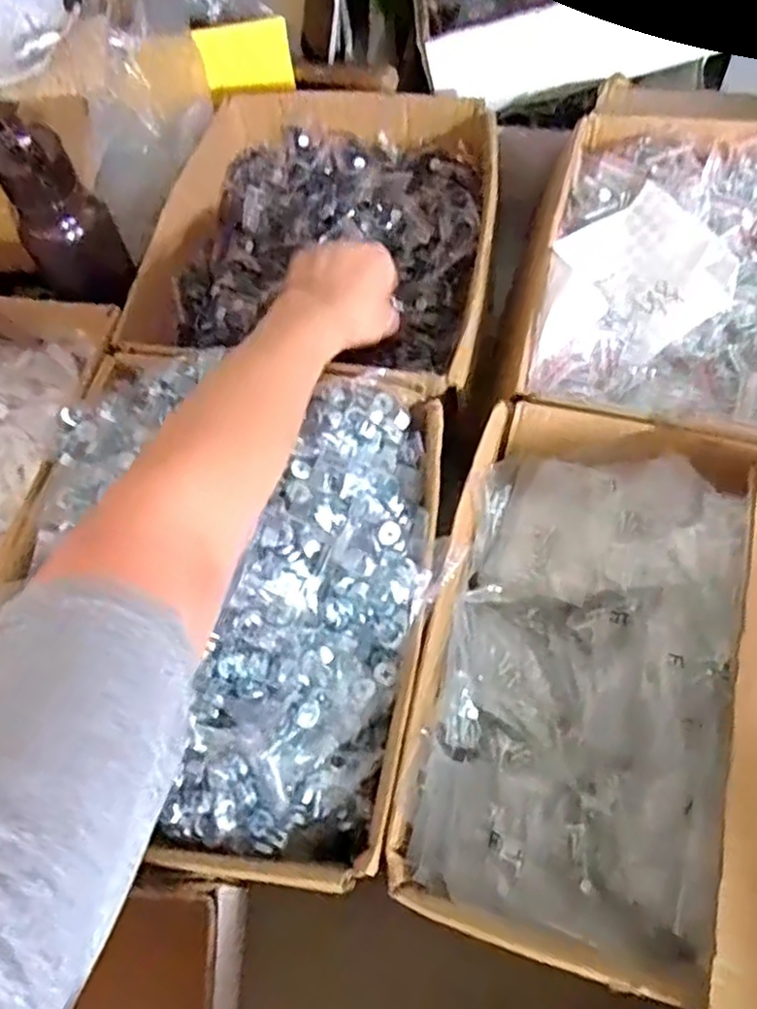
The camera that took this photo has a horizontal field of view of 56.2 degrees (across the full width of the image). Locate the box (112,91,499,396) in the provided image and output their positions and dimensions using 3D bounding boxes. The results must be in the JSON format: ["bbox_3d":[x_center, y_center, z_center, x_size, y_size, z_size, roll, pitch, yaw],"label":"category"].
[{"bbox_3d":[-0.041,-0.223,0.630,0.277,0.100,0.337,9,63,9],"label":"box"}]

